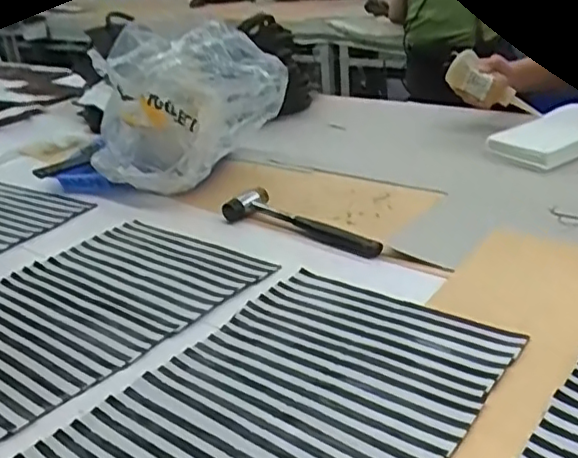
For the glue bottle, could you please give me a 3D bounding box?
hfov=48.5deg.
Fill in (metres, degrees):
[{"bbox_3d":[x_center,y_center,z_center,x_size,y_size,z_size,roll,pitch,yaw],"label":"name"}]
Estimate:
[{"bbox_3d":[0.341,-0.229,1.074,0.162,0.049,0.040,29,29,-1],"label":"glue bottle"}]

